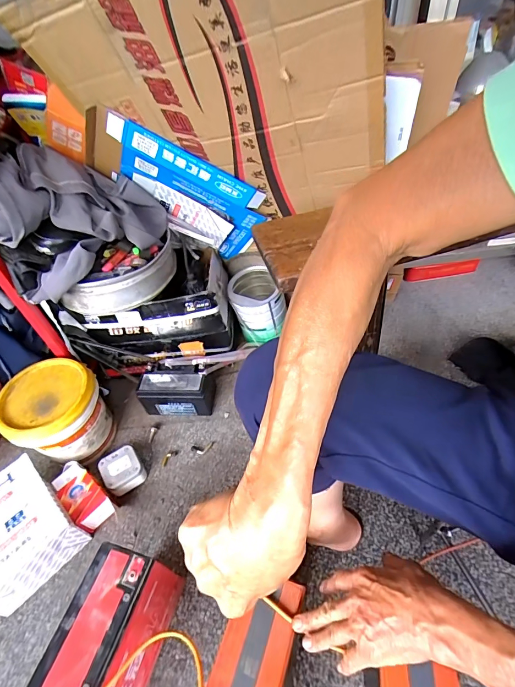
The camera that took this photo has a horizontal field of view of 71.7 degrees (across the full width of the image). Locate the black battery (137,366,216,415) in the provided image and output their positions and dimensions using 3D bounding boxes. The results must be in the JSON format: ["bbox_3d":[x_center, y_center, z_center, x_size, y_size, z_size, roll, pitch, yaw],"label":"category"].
[{"bbox_3d":[-0.176,0.101,0.788,0.149,0.094,0.080,-2,46,6],"label":"black battery"}]

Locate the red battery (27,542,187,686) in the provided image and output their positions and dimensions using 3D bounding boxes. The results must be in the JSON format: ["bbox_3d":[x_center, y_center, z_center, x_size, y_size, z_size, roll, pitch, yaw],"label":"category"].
[{"bbox_3d":[-0.189,0.398,0.479,0.081,0.179,0.177,10,48,17],"label":"red battery"}]

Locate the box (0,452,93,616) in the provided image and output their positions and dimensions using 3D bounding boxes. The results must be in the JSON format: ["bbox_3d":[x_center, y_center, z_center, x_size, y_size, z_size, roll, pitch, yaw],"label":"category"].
[{"bbox_3d":[-0.421,0.329,0.627,0.190,0.100,0.159,32,57,32],"label":"box"}]

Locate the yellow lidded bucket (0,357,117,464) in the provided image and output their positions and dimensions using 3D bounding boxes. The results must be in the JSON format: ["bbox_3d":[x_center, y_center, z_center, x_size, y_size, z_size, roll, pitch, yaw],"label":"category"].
[{"bbox_3d":[-0.392,0.148,0.719,0.165,0.171,0.163,-4,47,4],"label":"yellow lidded bucket"}]

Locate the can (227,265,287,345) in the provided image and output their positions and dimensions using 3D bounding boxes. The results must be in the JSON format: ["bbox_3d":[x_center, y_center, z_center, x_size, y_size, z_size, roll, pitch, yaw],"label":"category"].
[{"bbox_3d":[0.000,-0.089,0.877,0.122,0.148,0.124,-6,47,1],"label":"can"}]

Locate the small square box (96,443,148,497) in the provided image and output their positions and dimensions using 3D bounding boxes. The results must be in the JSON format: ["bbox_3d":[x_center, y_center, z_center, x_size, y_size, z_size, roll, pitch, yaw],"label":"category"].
[{"bbox_3d":[-0.265,0.251,0.707,0.073,0.052,0.080,-32,50,-22],"label":"small square box"}]

